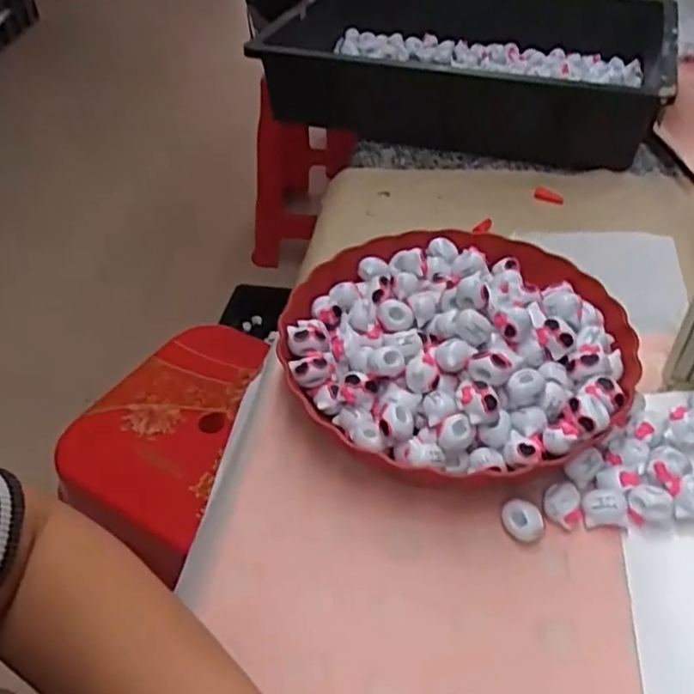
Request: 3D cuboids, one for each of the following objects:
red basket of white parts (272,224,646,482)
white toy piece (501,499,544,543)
[{"bbox_3d":[0.081,-0.011,0.490,0.231,0.069,0.240,-1,43,1],"label":"red basket of white parts"},{"bbox_3d":[0.105,0.105,0.406,0.025,0.015,0.018,19,47,21],"label":"white toy piece"}]

